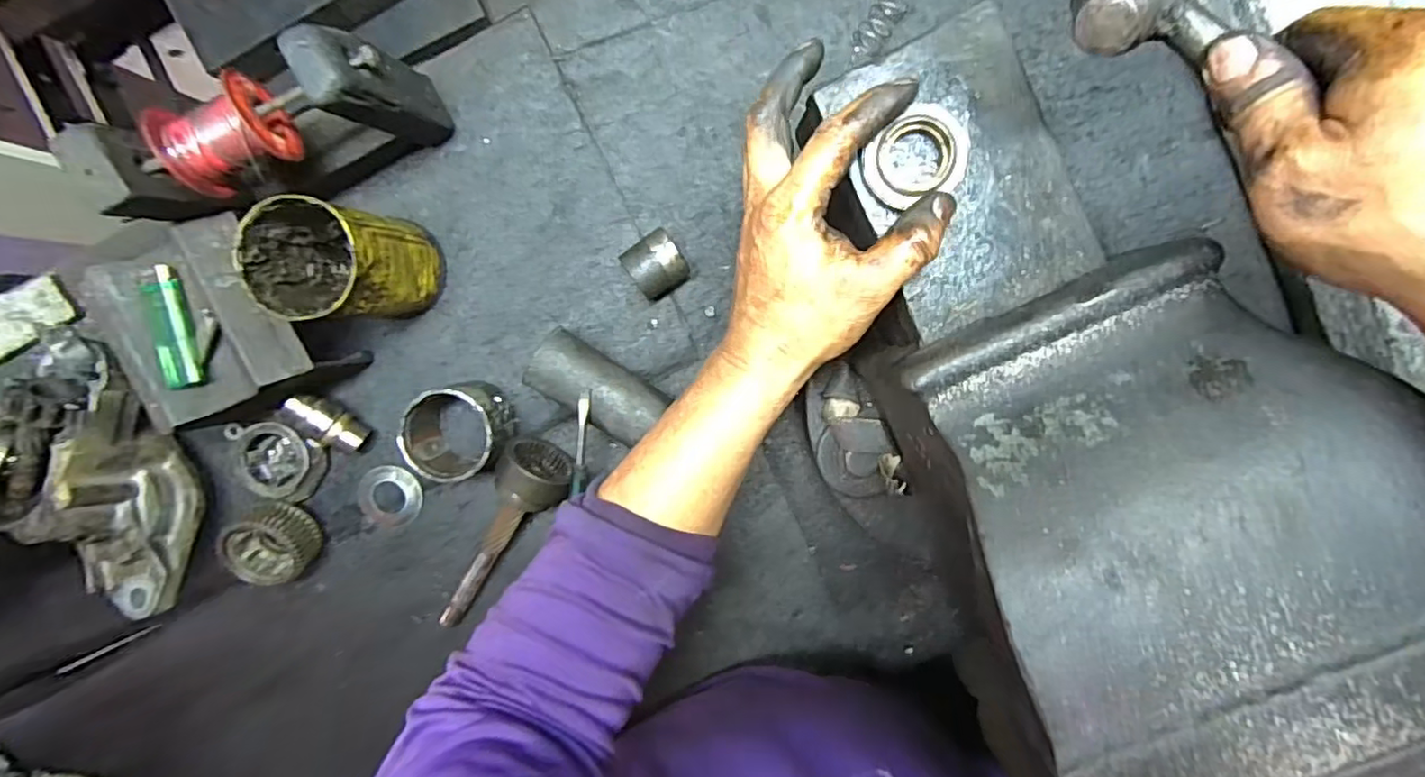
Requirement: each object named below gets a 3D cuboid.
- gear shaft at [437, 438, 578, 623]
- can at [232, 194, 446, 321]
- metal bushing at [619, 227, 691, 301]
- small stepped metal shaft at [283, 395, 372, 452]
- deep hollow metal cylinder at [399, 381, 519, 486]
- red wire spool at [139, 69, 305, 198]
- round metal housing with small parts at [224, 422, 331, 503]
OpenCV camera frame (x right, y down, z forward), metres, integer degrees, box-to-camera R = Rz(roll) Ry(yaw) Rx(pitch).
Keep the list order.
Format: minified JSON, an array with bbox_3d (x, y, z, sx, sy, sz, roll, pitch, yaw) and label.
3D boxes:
[{"bbox_3d":[-0.174,0.121,0.477,0.057,0.051,0.171,36,99,-1],"label":"gear shaft"},{"bbox_3d":[-0.246,-0.085,0.421,0.070,0.113,0.070,1,99,3],"label":"can"},{"bbox_3d":[-0.041,-0.091,0.455,0.044,0.043,0.041,-35,94,8],"label":"metal bushing"},{"bbox_3d":[-0.294,0.027,0.469,0.061,0.026,0.025,38,100,-27],"label":"small stepped metal shaft"},{"bbox_3d":[-0.189,0.030,0.459,0.071,0.055,0.065,-14,98,6],"label":"deep hollow metal cylinder"},{"bbox_3d":[-0.287,-0.150,0.359,0.060,0.047,0.051,-25,94,5],"label":"red wire spool"},{"bbox_3d":[-0.340,0.057,0.486,0.065,0.021,0.064,1,99,3],"label":"round metal housing with small parts"}]

